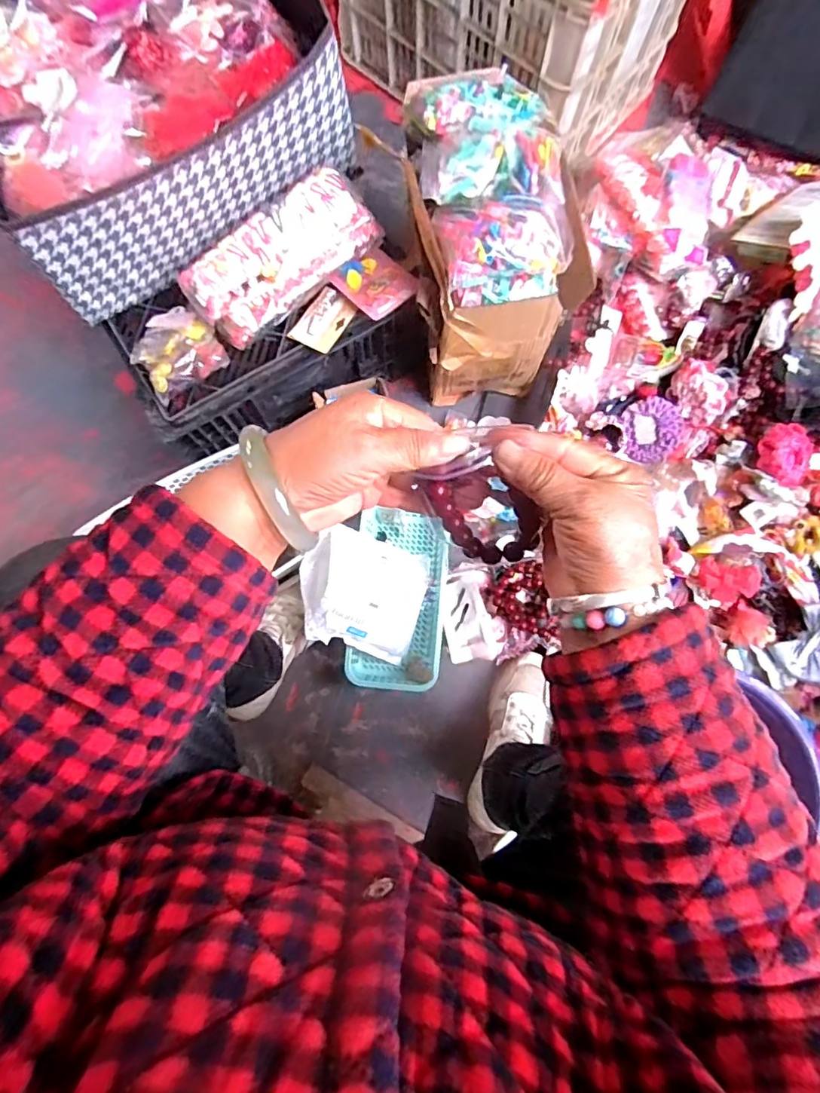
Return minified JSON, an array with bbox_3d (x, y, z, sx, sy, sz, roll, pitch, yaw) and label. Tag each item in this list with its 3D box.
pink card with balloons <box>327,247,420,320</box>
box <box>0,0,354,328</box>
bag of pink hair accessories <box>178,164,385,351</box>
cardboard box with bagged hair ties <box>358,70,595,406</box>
[{"bbox_3d":[-0.041,-0.332,0.654,0.077,0.020,0.090,-42,82,-7],"label":"pink card with balloons"},{"bbox_3d":[-0.322,-0.520,0.599,0.374,0.162,0.371,-35,82,-7],"label":"box"},{"bbox_3d":[-0.156,-0.346,0.626,0.226,0.073,0.099,-42,82,-7],"label":"bag of pink hair accessories"},{"bbox_3d":[0.096,-0.366,0.692,0.187,0.313,0.251,-14,80,-3],"label":"cardboard box with bagged hair ties"}]

